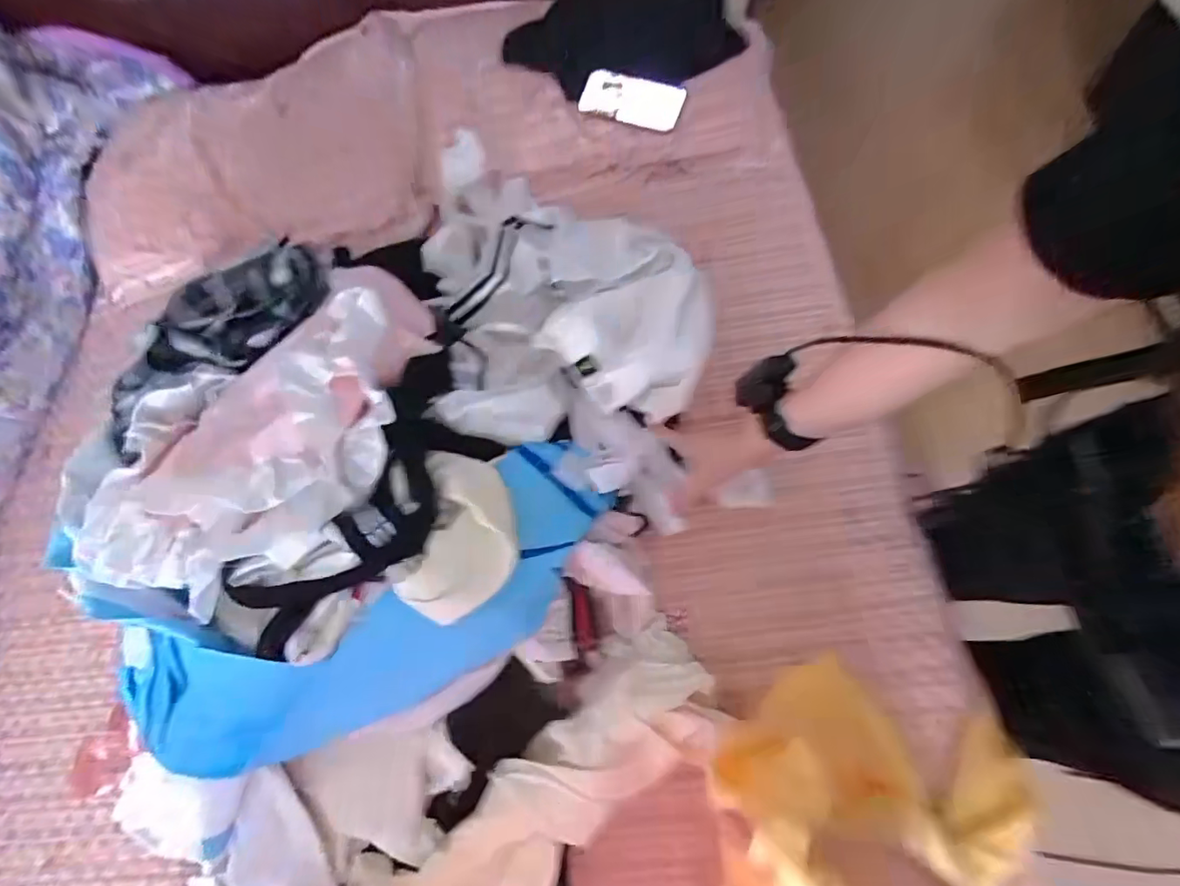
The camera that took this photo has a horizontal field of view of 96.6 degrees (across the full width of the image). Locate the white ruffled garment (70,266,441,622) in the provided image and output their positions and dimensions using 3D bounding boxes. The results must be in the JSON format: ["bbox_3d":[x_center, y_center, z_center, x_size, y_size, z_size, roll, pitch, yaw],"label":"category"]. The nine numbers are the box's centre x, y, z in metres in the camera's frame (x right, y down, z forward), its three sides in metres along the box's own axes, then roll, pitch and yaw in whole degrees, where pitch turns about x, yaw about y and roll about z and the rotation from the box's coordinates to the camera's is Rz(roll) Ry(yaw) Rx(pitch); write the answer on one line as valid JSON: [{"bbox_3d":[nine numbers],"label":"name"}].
[{"bbox_3d":[-0.303,-0.027,0.531,0.202,0.100,0.400,29,75,17],"label":"white ruffled garment"}]

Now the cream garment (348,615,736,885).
[{"bbox_3d":[-0.023,0.379,0.517,0.408,0.086,0.207,-39,69,-8],"label":"cream garment"}]

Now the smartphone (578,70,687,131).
[{"bbox_3d":[0.071,-0.586,0.900,0.173,0.010,0.070,13,112,3],"label":"smartphone"}]

